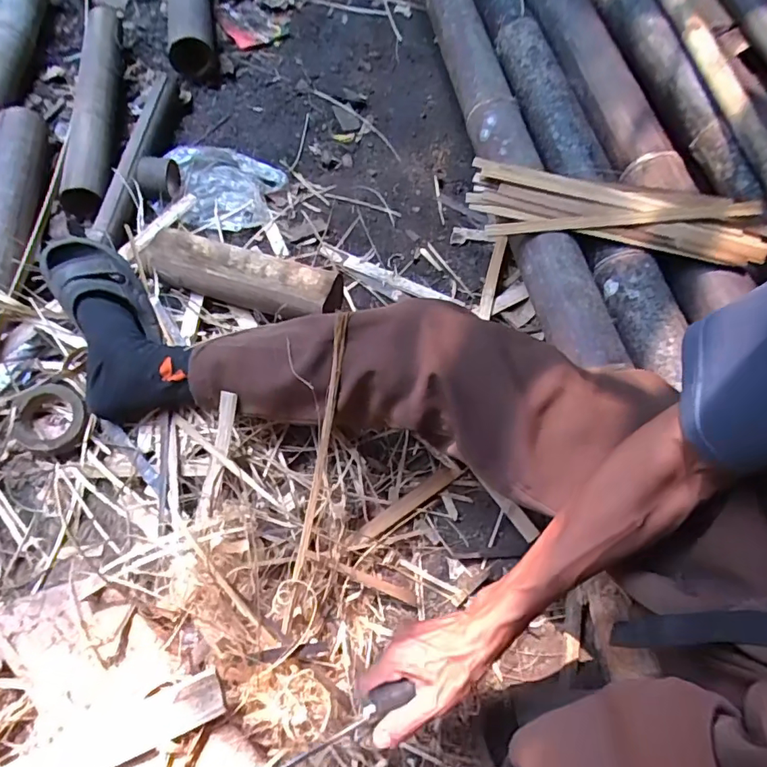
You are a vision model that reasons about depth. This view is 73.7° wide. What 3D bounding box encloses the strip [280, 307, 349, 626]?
[{"bbox_3d":[-0.073,0.095,0.560,0.013,0.036,0.345,11,93,4],"label":"strip"}]

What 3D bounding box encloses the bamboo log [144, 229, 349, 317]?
[{"bbox_3d":[-0.208,-0.154,0.759,0.300,0.077,0.083,18,65,7],"label":"bamboo log"}]

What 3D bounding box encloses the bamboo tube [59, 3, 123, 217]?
[{"bbox_3d":[-0.528,-0.533,0.931,0.078,0.062,0.532,-7,65,-5],"label":"bamboo tube"}]

